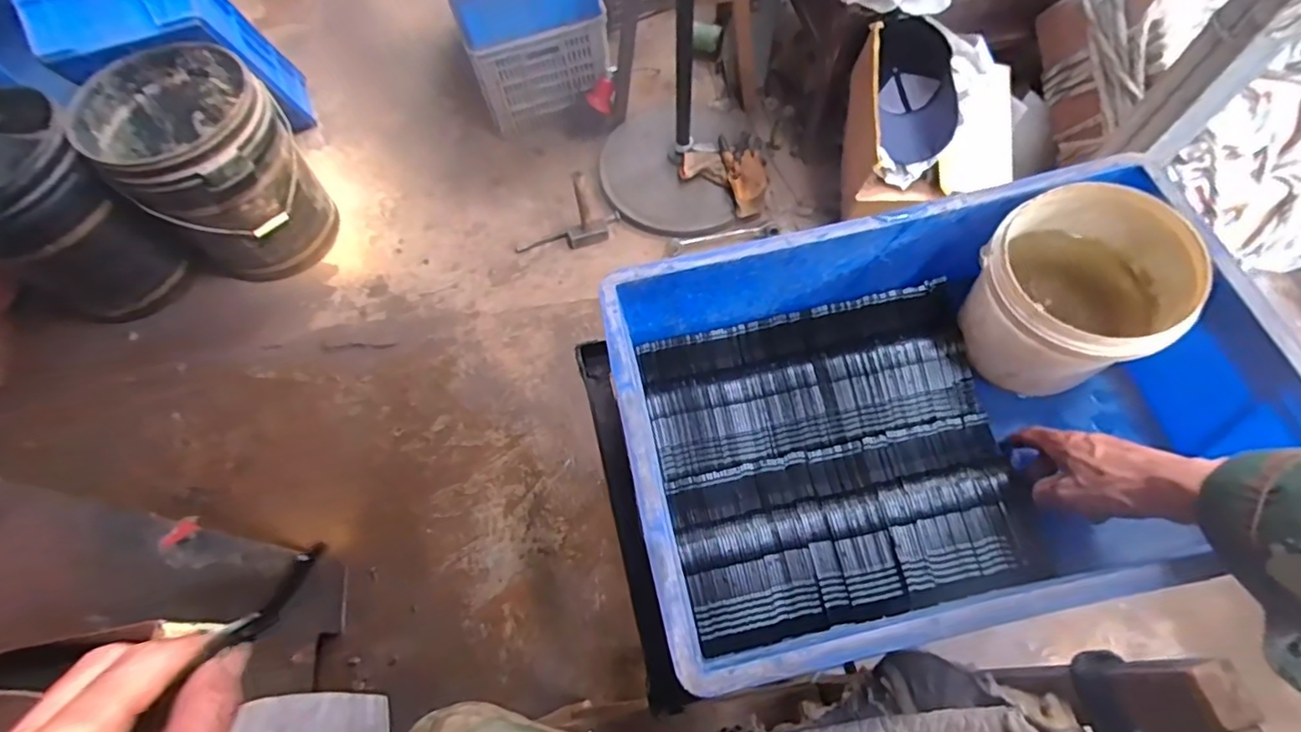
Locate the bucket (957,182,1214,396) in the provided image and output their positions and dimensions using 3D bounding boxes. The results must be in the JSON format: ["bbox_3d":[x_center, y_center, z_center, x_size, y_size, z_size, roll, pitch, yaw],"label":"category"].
[{"bbox_3d":[0.376,-0.060,0.547,0.157,0.143,0.150,-1,66,3],"label":"bucket"}]

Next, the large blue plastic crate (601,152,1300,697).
[{"bbox_3d":[0.238,0.043,0.526,0.512,0.151,0.339,-12,66,-2],"label":"large blue plastic crate"}]

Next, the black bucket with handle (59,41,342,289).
[{"bbox_3d":[-0.947,-0.425,1.348,0.332,0.425,0.366,-42,70,-15],"label":"black bucket with handle"}]

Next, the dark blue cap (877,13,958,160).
[{"bbox_3d":[0.547,-0.568,1.255,0.146,0.161,0.277,-4,79,1],"label":"dark blue cap"}]

